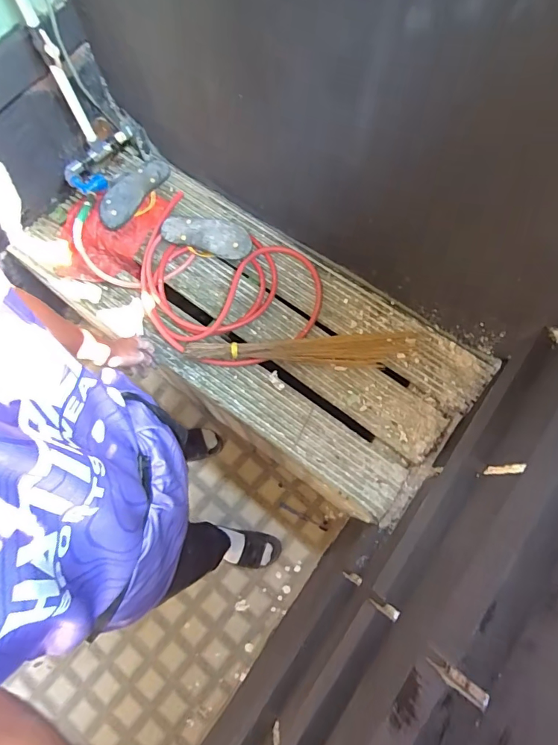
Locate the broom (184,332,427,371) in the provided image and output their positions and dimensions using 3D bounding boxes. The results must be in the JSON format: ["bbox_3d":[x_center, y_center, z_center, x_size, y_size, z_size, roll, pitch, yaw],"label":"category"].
[{"bbox_3d":[0.063,-0.052,1.057,0.581,0.042,0.081,-2,74,-1],"label":"broom"}]

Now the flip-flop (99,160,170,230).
[{"bbox_3d":[-0.407,-0.499,1.175,0.110,0.037,0.241,35,77,9],"label":"flip-flop"}]

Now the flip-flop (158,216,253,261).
[{"bbox_3d":[-0.189,-0.351,1.120,0.241,0.066,0.094,14,75,4],"label":"flip-flop"}]

